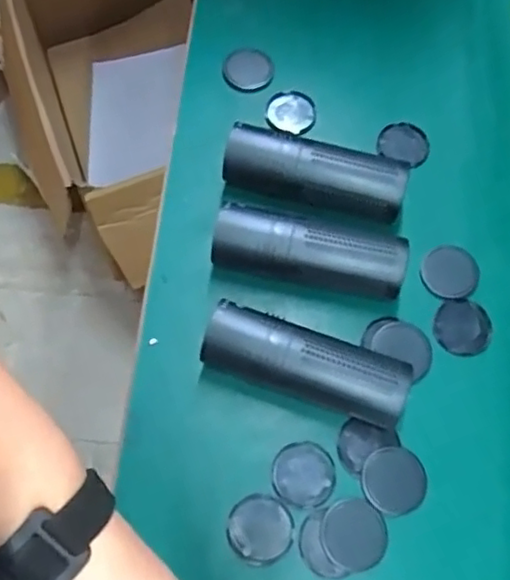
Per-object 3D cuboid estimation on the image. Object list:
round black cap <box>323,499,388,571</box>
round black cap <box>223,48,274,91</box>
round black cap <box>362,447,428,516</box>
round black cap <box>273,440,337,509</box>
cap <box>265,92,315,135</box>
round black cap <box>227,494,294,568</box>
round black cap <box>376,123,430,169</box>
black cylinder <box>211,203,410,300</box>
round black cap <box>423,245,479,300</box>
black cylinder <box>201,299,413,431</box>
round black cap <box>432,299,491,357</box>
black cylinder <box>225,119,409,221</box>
[{"bbox_3d":[0.076,0.188,0.493,0.049,0.004,0.051,1,67,-1],"label":"round black cap"},{"bbox_3d":[-0.007,-0.228,0.662,0.049,0.004,0.048,1,67,-1],"label":"round black cap"},{"bbox_3d":[0.110,0.151,0.508,0.049,0.006,0.049,1,67,-1],"label":"round black cap"},{"bbox_3d":[0.040,0.146,0.511,0.048,0.004,0.050,1,67,-1],"label":"round black cap"},{"bbox_3d":[0.036,-0.179,0.642,0.047,0.004,0.050,1,67,-1],"label":"cap"},{"bbox_3d":[0.005,0.184,0.492,0.049,0.004,0.049,1,67,-1],"label":"round black cap"},{"bbox_3d":[0.148,-0.145,0.635,0.049,0.006,0.044,25,68,9],"label":"round black cap"},{"bbox_3d":[0.047,-0.035,0.556,0.161,0.056,0.050,10,67,3],"label":"black cylinder"},{"bbox_3d":[0.174,-0.016,0.575,0.049,0.009,0.046,1,67,-1],"label":"round black cap"},{"bbox_3d":[0.041,0.061,0.522,0.163,0.057,0.052,18,67,6],"label":"black cylinder"},{"bbox_3d":[0.181,0.033,0.562,0.047,0.008,0.048,1,67,-1],"label":"round black cap"},{"bbox_3d":[0.053,-0.100,0.584,0.164,0.051,0.052,14,67,4],"label":"black cylinder"}]

